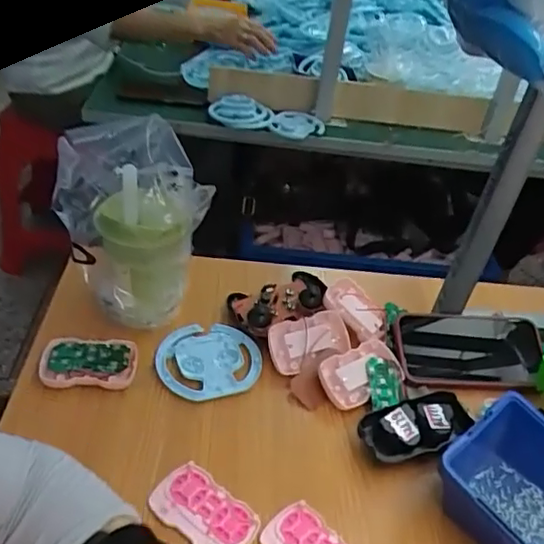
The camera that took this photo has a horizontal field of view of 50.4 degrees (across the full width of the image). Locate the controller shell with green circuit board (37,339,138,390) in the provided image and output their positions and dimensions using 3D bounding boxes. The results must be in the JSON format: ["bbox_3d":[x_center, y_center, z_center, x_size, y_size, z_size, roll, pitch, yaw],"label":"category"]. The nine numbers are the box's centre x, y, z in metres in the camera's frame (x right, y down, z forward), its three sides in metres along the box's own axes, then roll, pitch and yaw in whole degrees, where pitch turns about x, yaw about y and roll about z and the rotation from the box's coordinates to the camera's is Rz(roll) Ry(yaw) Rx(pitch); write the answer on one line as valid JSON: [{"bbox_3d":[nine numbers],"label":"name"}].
[{"bbox_3d":[-0.180,0.093,0.571,0.088,0.024,0.052,1,39,-9],"label":"controller shell with green circuit board"}]

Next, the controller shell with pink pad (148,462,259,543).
[{"bbox_3d":[-0.055,0.195,0.467,0.084,0.017,0.053,28,43,24],"label":"controller shell with pink pad"}]

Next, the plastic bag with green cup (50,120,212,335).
[{"bbox_3d":[-0.148,-0.049,0.603,0.130,0.159,0.153,-6,41,-17],"label":"plastic bag with green cup"}]

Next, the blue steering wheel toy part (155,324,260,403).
[{"bbox_3d":[-0.065,0.094,0.600,0.103,0.021,0.097,10,39,3],"label":"blue steering wheel toy part"}]

